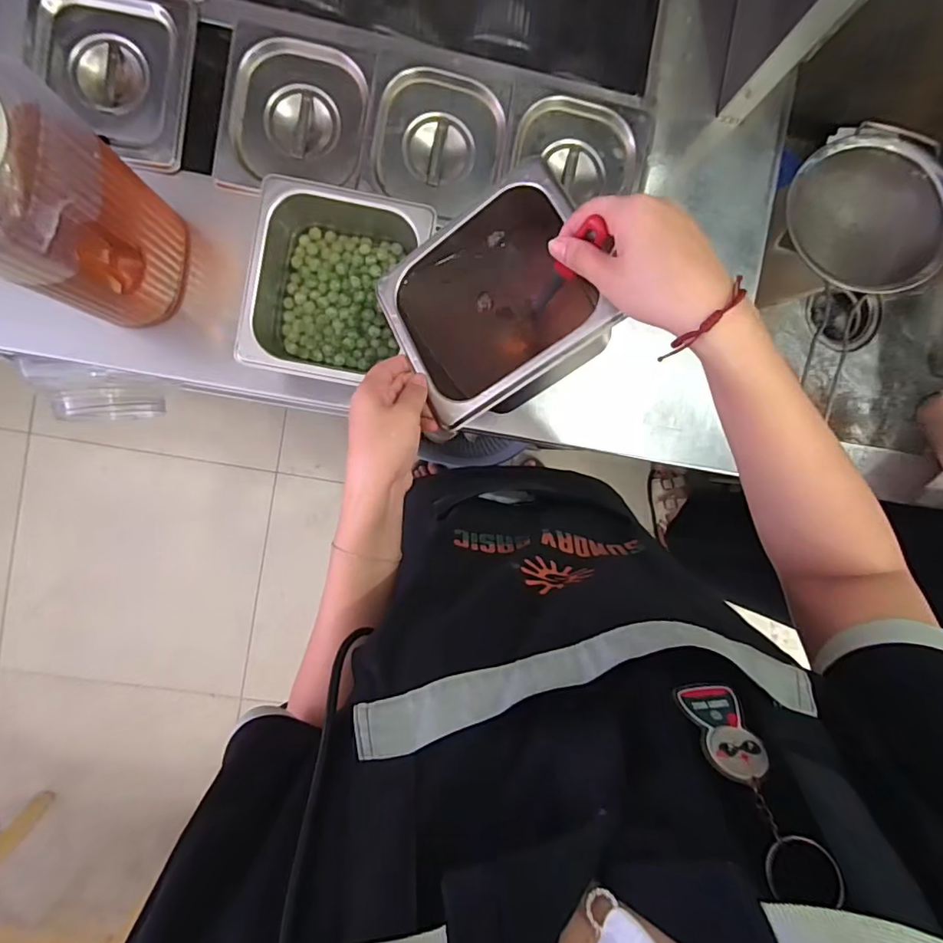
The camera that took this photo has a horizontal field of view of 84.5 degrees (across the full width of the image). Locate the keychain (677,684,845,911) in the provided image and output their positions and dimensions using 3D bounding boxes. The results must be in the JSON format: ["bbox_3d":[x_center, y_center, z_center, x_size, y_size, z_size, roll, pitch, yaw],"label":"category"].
[{"bbox_3d":[0.112,0.123,0.208,0.025,0.086,0.014,3,117,-6],"label":"keychain"}]

